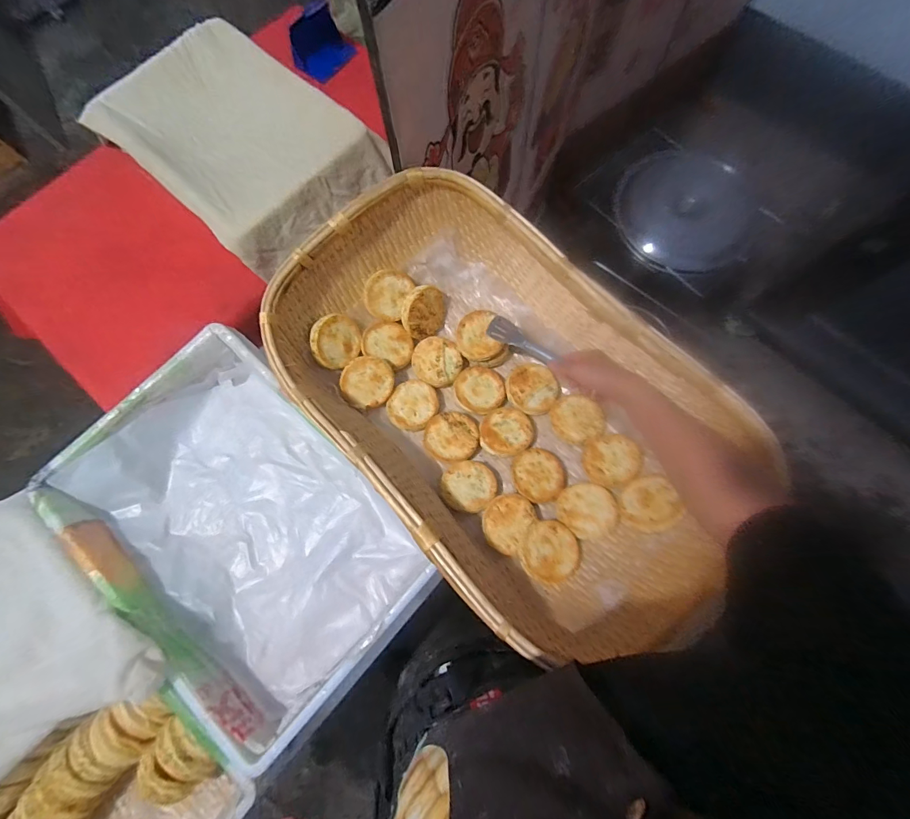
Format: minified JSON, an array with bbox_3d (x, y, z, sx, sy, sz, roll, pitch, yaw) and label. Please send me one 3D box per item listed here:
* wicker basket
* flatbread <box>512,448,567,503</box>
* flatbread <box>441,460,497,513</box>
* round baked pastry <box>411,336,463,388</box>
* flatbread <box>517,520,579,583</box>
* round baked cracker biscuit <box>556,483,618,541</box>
[{"bbox_3d":[0.074,-0.021,0.677,0.470,0.220,0.758,-43,79,-8],"label":"wicker basket"},{"bbox_3d":[0.154,0.118,0.725,0.093,0.019,0.093,0,77,2],"label":"flatbread"},{"bbox_3d":[0.025,0.136,0.717,0.095,0.016,0.087,0,77,2],"label":"flatbread"},{"bbox_3d":[-0.035,-0.093,0.781,0.095,0.017,0.093,32,80,9],"label":"round baked pastry"},{"bbox_3d":[0.154,0.232,0.659,0.097,0.019,0.092,3,63,-7],"label":"flatbread"},{"bbox_3d":[0.227,0.169,0.681,0.092,0.019,0.090,-43,79,-8],"label":"round baked cracker biscuit"}]

